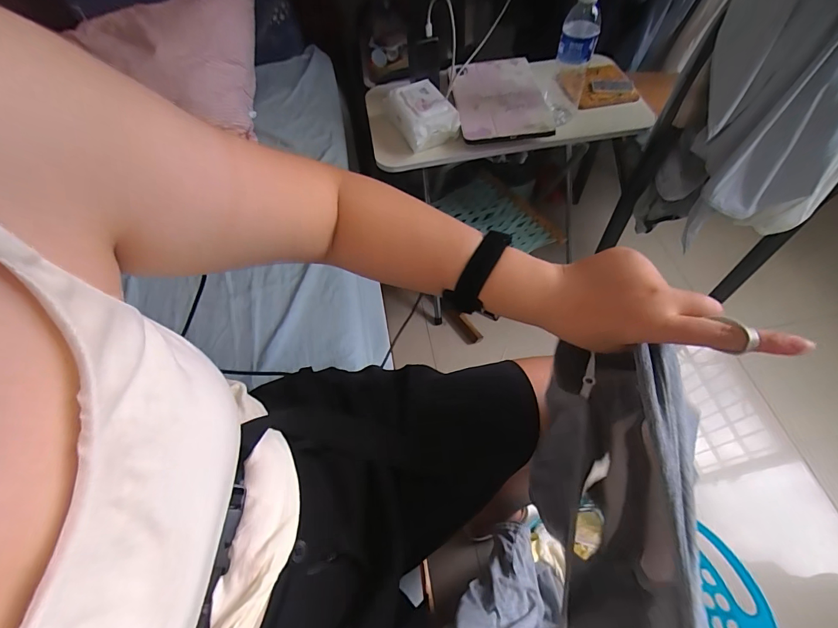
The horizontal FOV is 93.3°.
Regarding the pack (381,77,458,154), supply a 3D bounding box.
[{"bbox_3d":[0.005,-0.407,0.805,0.106,0.069,0.165,-22,60,-10],"label":"pack"}]

